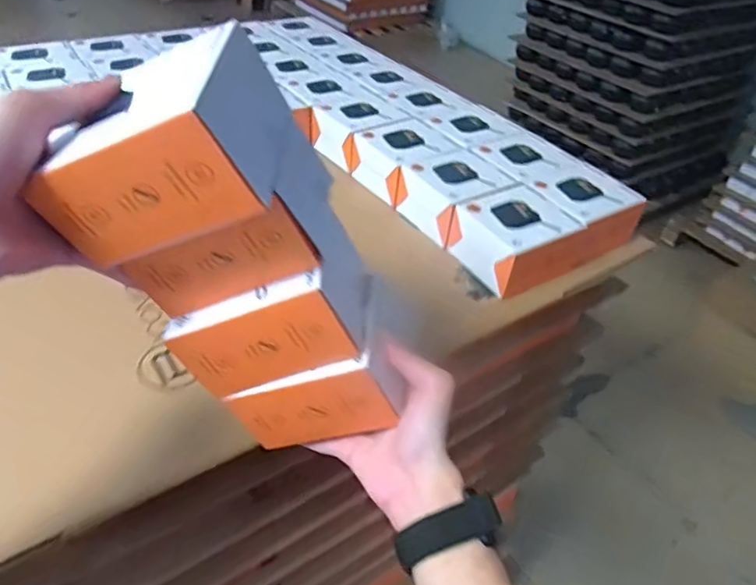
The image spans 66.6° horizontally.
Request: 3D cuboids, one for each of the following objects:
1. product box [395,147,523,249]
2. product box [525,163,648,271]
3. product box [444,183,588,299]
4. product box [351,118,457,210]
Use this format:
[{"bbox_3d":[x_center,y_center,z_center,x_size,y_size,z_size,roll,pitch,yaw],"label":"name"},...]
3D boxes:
[{"bbox_3d":[0.096,-0.118,0.709,0.111,0.062,0.105,-22,47,-27],"label":"product box"},{"bbox_3d":[0.245,-0.099,0.693,0.121,0.048,0.108,-22,47,-27],"label":"product box"},{"bbox_3d":[0.154,-0.063,0.646,0.114,0.055,0.102,-19,46,-25],"label":"product box"},{"bbox_3d":[0.033,-0.176,0.766,0.113,0.060,0.104,-27,50,-31],"label":"product box"}]

